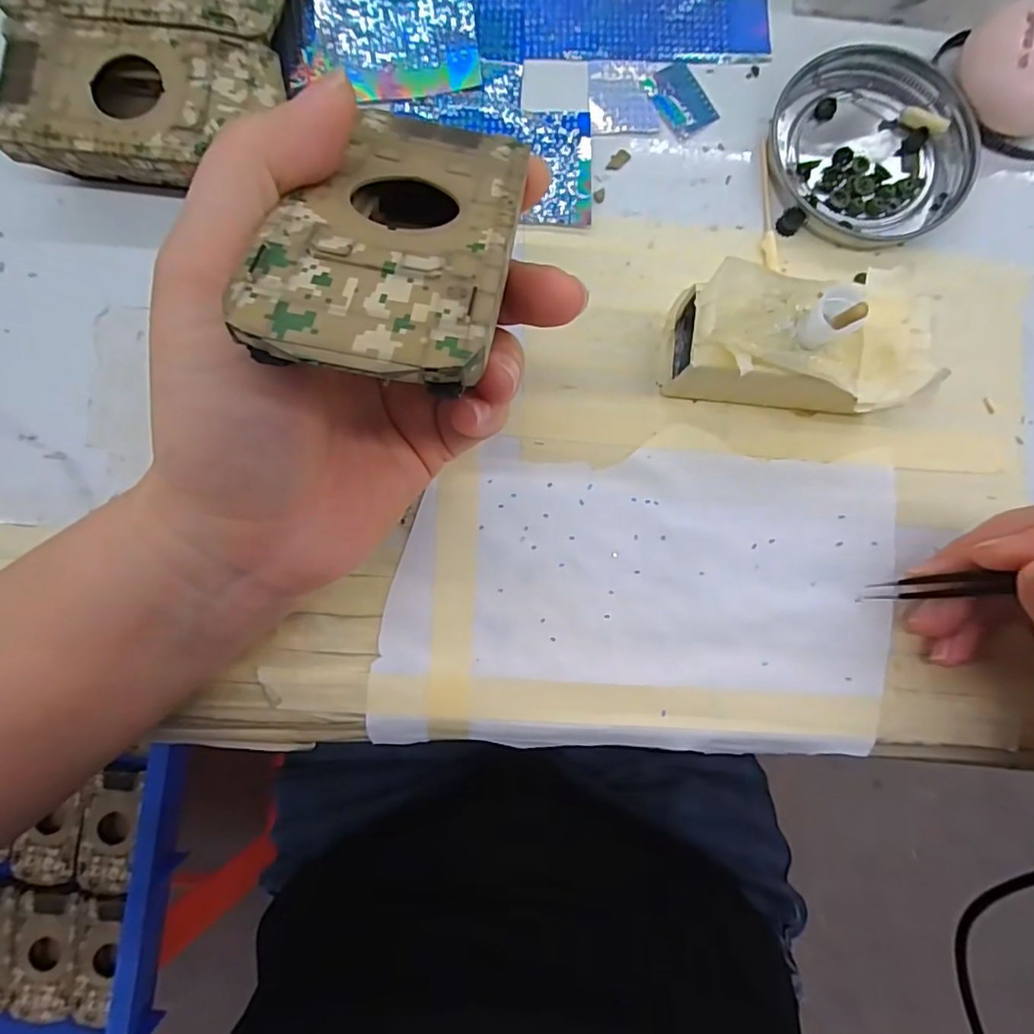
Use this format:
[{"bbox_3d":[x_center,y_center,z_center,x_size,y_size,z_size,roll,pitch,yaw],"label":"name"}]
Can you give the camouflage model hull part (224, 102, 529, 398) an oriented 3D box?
[{"bbox_3d":[-0.026,-0.064,0.128,0.048,0.016,0.095,6,55,0],"label":"camouflage model hull part"}]

